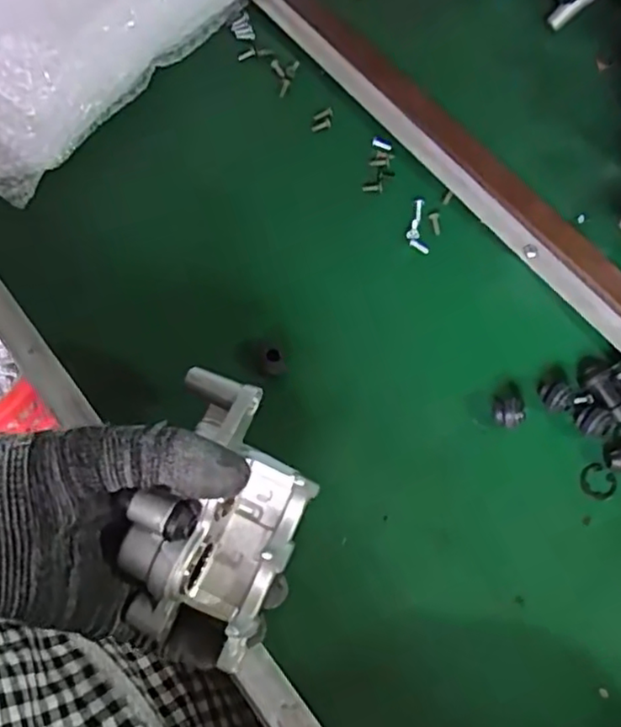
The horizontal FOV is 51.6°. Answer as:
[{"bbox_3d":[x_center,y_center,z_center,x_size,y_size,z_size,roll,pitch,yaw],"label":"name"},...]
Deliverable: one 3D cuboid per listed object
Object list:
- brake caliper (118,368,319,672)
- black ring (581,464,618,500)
[{"bbox_3d":[-0.036,0.061,0.270,0.063,0.049,0.110,14,69,5],"label":"brake caliper"},{"bbox_3d":[0.154,0.064,0.344,0.018,0.004,0.019,0,68,-1],"label":"black ring"}]

